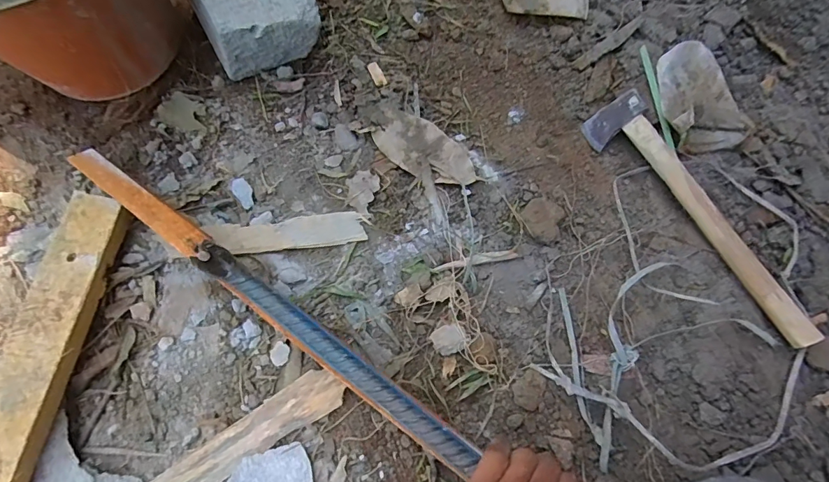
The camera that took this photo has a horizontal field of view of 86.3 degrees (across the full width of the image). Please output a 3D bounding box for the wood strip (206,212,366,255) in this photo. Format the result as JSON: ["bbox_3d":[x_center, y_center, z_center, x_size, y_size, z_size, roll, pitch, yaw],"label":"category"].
[{"bbox_3d":[-0.144,-0.009,0.503,0.170,0.004,0.037,-6,73,-9],"label":"wood strip"}]

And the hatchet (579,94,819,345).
[{"bbox_3d":[0.316,-0.029,0.500,0.060,0.035,0.332,-27,74,-7],"label":"hatchet"}]

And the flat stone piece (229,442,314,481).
[{"bbox_3d":[-0.134,0.230,0.420,0.070,0.009,0.057,-14,70,-14],"label":"flat stone piece"}]

